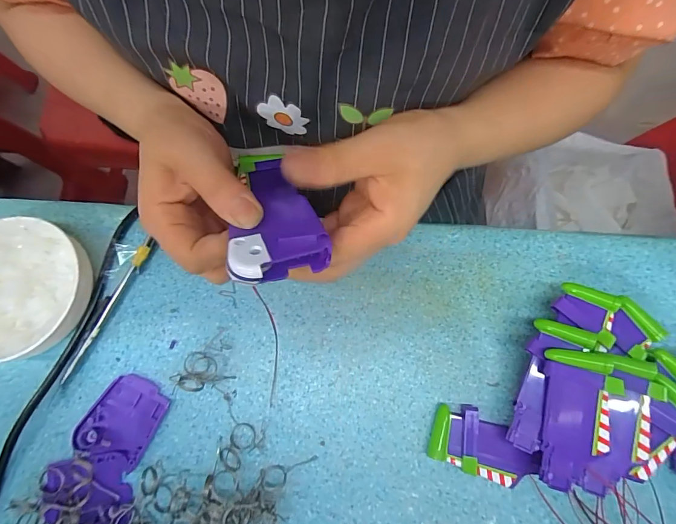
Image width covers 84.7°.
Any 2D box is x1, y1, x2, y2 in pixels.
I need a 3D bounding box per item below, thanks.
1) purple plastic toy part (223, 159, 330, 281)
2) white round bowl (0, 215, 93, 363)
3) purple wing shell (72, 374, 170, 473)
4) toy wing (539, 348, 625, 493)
[{"bbox_3d":[-0.038,-0.031,0.225,0.049,0.019,0.115,-12,42,-3],"label":"purple plastic toy part"},{"bbox_3d":[-0.246,0.021,0.283,0.098,0.031,0.103,3,75,1],"label":"white round bowl"},{"bbox_3d":[-0.157,0.116,0.271,0.050,0.010,0.059,27,77,7],"label":"purple wing shell"},{"bbox_3d":[0.155,0.104,0.245,0.041,0.013,0.088,11,90,17],"label":"toy wing"}]

